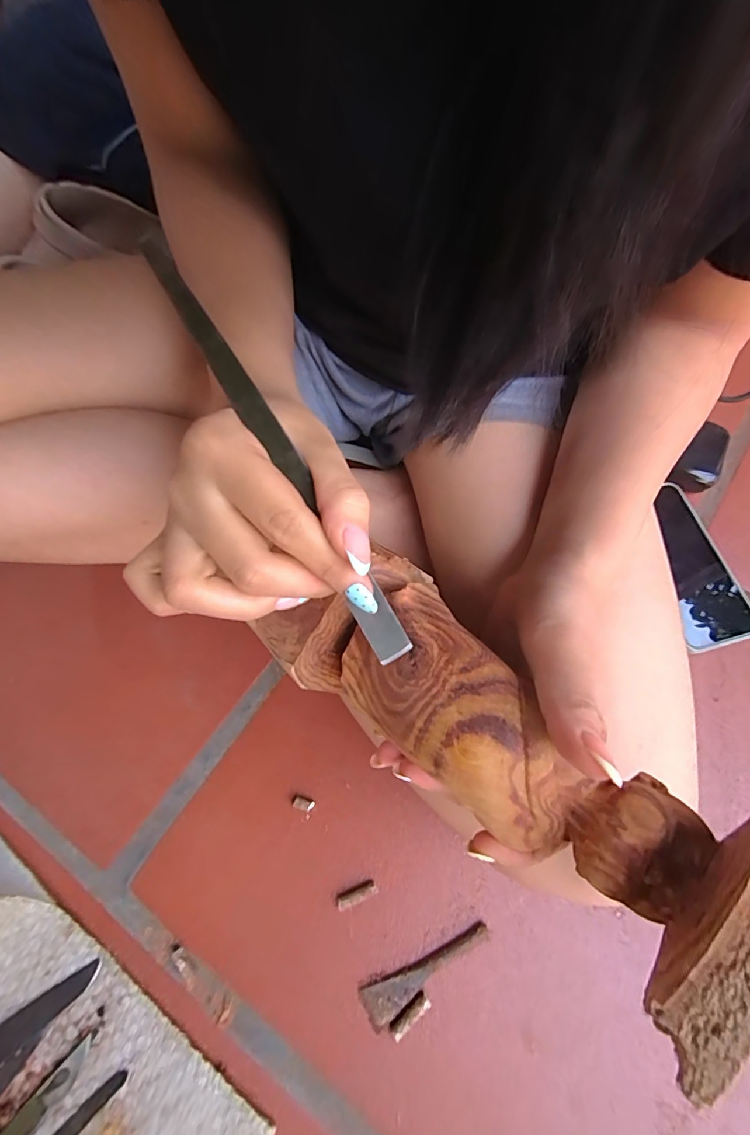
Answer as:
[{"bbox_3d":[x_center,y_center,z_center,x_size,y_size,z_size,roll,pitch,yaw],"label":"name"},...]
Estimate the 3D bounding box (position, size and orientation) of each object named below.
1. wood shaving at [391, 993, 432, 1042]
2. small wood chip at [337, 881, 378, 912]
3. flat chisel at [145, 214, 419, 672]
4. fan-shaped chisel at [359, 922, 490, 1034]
[{"bbox_3d":[0.025,0.312,0.308,0.031,0.008,0.009,-36,76,-12],"label":"wood shaving"},{"bbox_3d":[-0.013,0.246,0.332,0.031,0.009,0.008,-23,73,-9],"label":"small wood chip"},{"bbox_3d":[-0.039,-0.045,0.179,0.015,0.009,0.193,-32,95,-11],"label":"flat chisel"},{"bbox_3d":[0.038,0.289,0.317,0.099,0.007,0.023,-27,74,-10],"label":"fan-shaped chisel"}]

